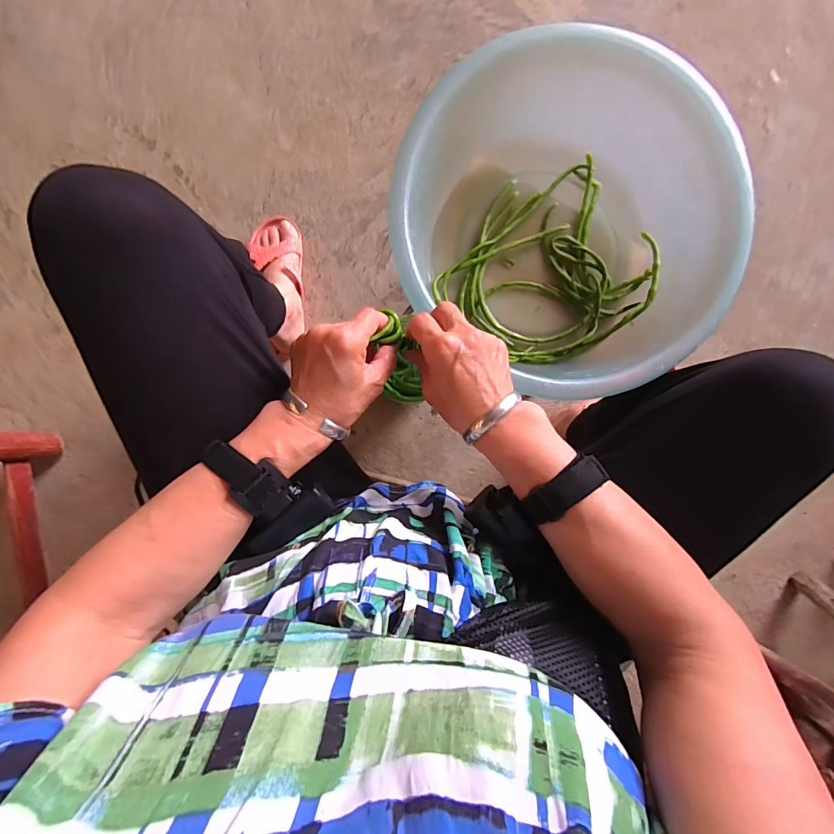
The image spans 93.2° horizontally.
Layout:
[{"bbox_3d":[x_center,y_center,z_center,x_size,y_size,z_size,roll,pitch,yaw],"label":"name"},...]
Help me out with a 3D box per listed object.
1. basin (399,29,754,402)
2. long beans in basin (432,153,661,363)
[{"bbox_3d":[0.147,-0.193,0.432,0.327,0.126,0.300,0,91,-2],"label":"basin"},{"bbox_3d":[0.156,-0.174,0.467,0.237,0.041,0.203,-39,94,0],"label":"long beans in basin"}]

